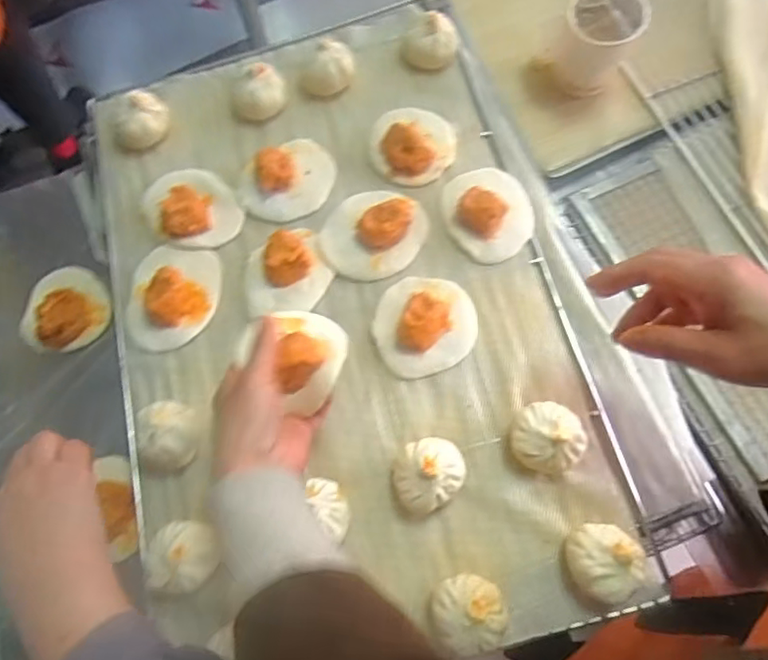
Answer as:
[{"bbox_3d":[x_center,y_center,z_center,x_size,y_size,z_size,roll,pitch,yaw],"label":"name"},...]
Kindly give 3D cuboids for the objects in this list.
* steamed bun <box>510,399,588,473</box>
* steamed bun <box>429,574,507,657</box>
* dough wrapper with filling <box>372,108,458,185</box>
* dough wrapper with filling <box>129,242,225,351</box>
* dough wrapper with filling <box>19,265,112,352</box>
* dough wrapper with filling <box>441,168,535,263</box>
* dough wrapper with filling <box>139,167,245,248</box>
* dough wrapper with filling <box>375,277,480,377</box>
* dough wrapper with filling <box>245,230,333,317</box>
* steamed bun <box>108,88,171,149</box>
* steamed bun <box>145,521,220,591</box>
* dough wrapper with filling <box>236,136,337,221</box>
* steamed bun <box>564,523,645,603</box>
[{"bbox_3d":[0.129,0.086,0.463,0.054,0.047,0.054,0,71,0],"label":"steamed bun"},{"bbox_3d":[0.060,0.204,0.418,0.051,0.044,0.048,0,71,0],"label":"steamed bun"},{"bbox_3d":[0.029,-0.186,0.567,0.082,0.022,0.087,0,71,0],"label":"dough wrapper with filling"},{"bbox_3d":[-0.190,-0.035,0.514,0.082,0.029,0.099,6,71,2],"label":"dough wrapper with filling"},{"bbox_3d":[-0.324,-0.021,0.580,0.085,0.026,0.089,-1,71,2],"label":"dough wrapper with filling"},{"bbox_3d":[0.101,-0.116,0.538,0.087,0.034,0.094,0,71,0],"label":"dough wrapper with filling"},{"bbox_3d":[-0.184,-0.119,0.542,0.080,0.025,0.087,0,71,0],"label":"dough wrapper with filling"},{"bbox_3d":[0.034,-0.010,0.503,0.087,0.030,0.087,0,71,0],"label":"dough wrapper with filling"},{"bbox_3d":[-0.092,-0.055,0.525,0.080,0.026,0.073,0,71,0],"label":"dough wrapper with filling"},{"bbox_3d":[-0.239,-0.205,0.564,0.058,0.033,0.046,-31,74,-10],"label":"steamed bun"},{"bbox_3d":[-0.150,0.169,0.434,0.055,0.044,0.047,7,71,3],"label":"steamed bun"},{"bbox_3d":[-0.095,-0.154,0.555,0.092,0.034,0.084,-13,72,-4],"label":"dough wrapper with filling"},{"bbox_3d":[0.161,0.171,0.430,0.050,0.045,0.051,8,71,3],"label":"steamed bun"}]

